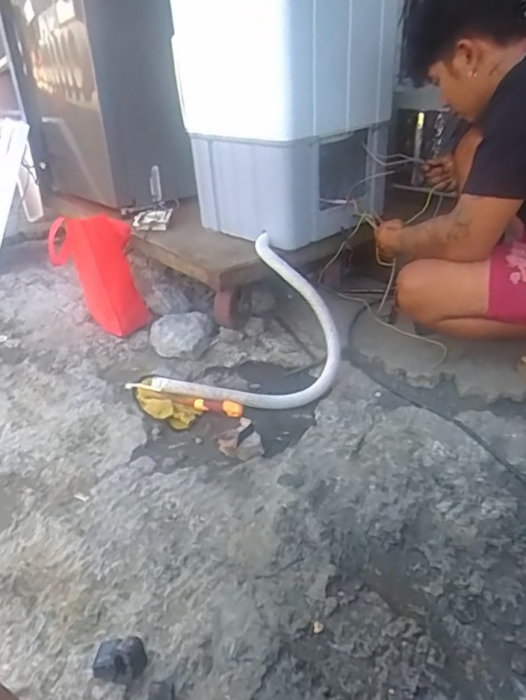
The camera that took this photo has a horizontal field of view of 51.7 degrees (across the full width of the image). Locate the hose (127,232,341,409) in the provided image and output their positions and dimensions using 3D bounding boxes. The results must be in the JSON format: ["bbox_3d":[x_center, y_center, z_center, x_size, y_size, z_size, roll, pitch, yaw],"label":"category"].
[{"bbox_3d":[-0.052,-0.084,1.334,0.480,0.267,0.357,3,30,10],"label":"hose"}]

